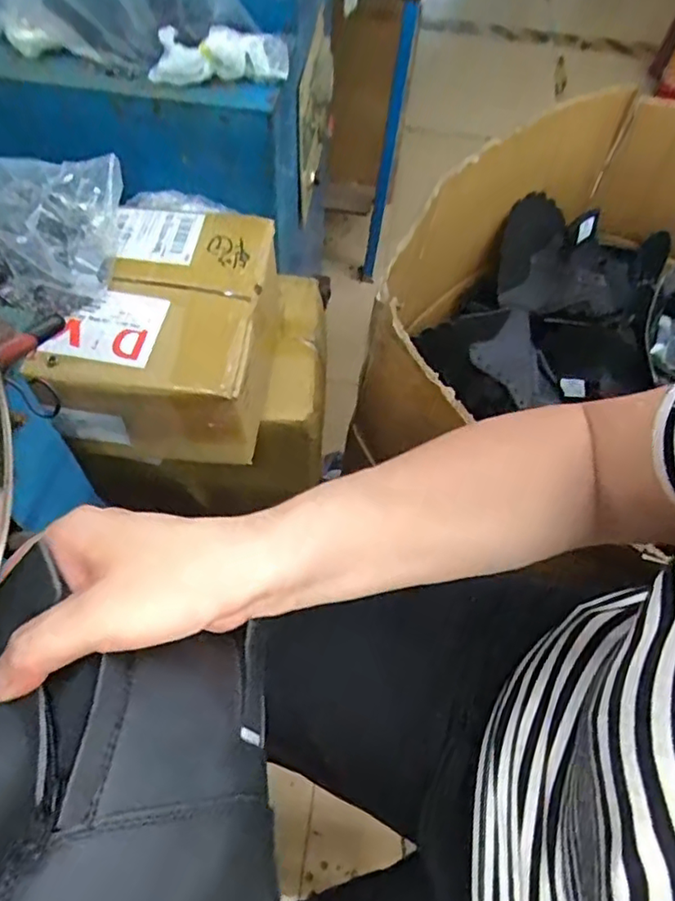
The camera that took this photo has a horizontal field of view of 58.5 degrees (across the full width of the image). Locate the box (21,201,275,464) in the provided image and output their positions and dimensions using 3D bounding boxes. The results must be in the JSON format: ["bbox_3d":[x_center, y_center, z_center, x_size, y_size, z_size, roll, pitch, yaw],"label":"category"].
[{"bbox_3d":[-0.166,-0.126,0.607,0.187,0.116,0.236,4,59,-2],"label":"box"}]

